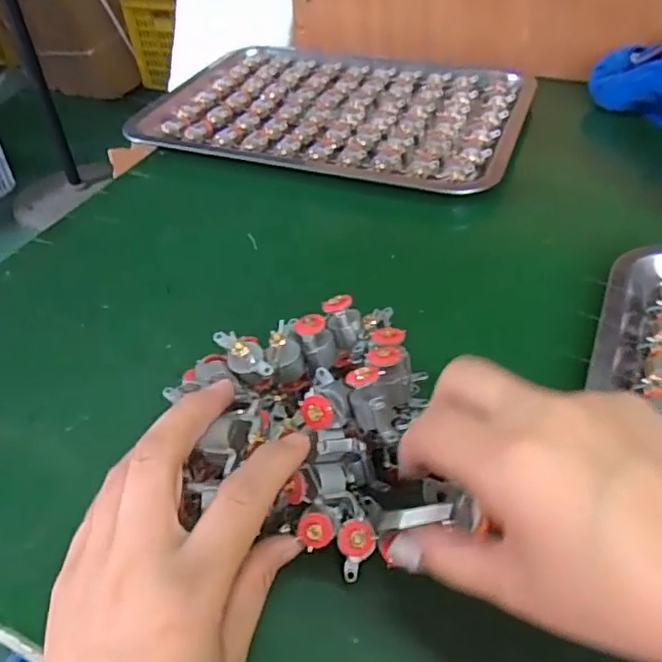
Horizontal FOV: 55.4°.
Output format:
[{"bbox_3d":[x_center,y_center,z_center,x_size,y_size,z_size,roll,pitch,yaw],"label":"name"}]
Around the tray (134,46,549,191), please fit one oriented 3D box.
[{"bbox_3d":[0.007,-0.220,0.617,0.350,0.017,0.246,13,46,19],"label":"tray"}]

